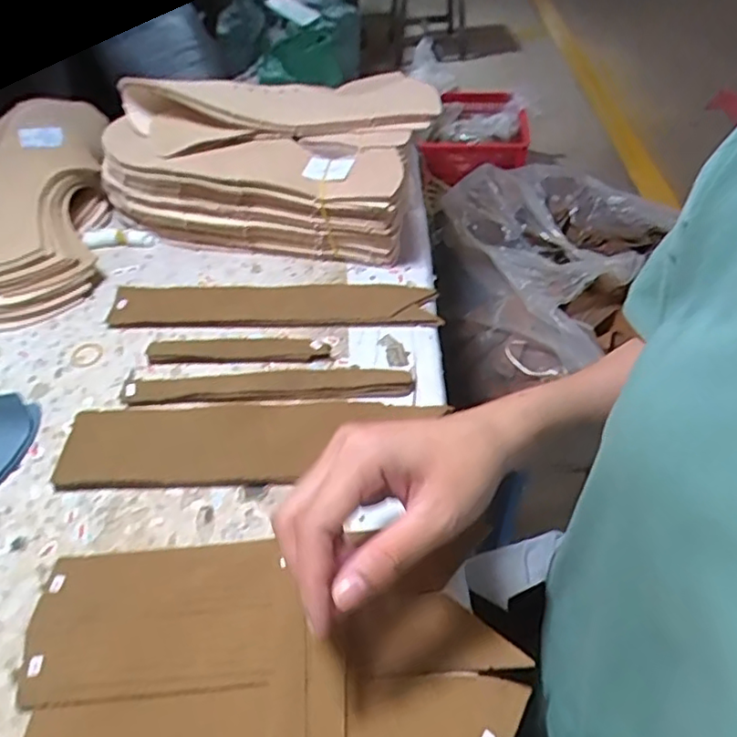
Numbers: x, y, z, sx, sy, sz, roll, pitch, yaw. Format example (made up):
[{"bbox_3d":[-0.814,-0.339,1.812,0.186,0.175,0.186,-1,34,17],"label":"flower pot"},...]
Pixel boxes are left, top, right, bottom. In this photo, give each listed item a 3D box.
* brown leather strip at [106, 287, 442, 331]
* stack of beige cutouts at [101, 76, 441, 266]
[{"bbox_3d":[-0.073,-0.048,0.473,0.245,0.014,0.050,-1,47,1],"label":"brown leather strip"},{"bbox_3d":[-0.085,-0.192,0.534,0.258,0.107,0.168,9,48,10],"label":"stack of beige cutouts"}]

